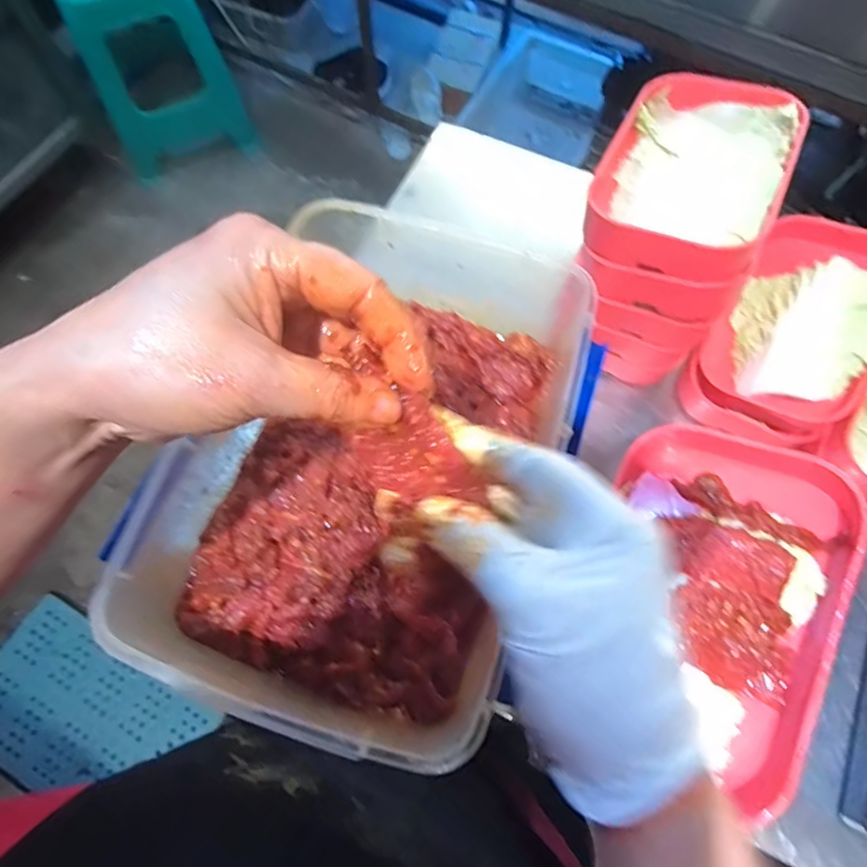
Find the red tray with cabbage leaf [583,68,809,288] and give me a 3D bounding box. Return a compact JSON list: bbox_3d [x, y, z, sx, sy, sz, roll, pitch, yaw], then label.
[{"bbox_3d":[0.196,-0.202,0.409,0.122,0.035,0.189,25,71,8],"label":"red tray with cabbage leaf"}]

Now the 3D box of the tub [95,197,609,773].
[{"bbox_3d":[-0.043,0.027,0.418,0.241,0.104,0.356,26,71,8],"label":"tub"}]

